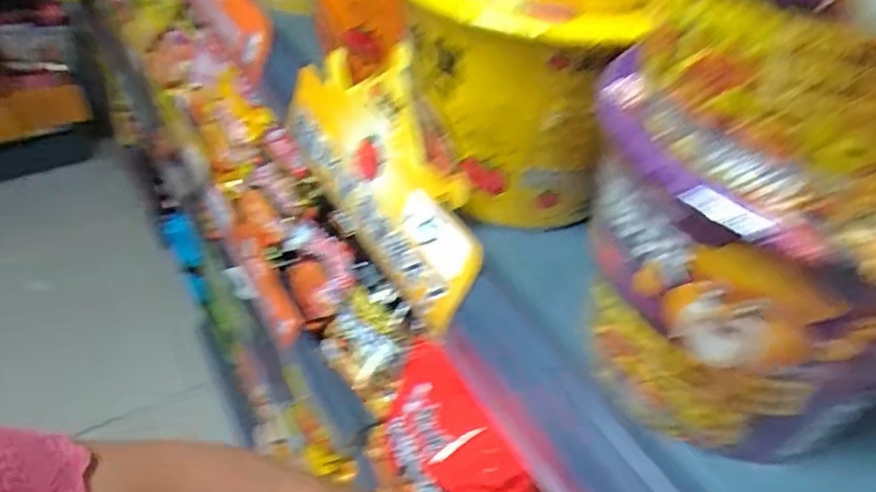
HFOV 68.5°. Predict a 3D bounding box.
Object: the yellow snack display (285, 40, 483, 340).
[{"bbox_3d":[-0.035,-0.053,0.350,0.012,0.094,0.205,-2,39,-37],"label":"yellow snack display"}]

